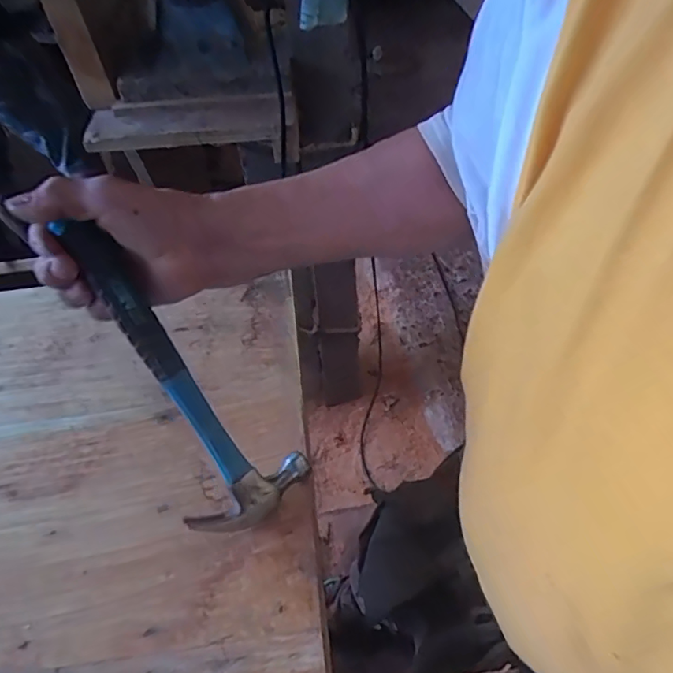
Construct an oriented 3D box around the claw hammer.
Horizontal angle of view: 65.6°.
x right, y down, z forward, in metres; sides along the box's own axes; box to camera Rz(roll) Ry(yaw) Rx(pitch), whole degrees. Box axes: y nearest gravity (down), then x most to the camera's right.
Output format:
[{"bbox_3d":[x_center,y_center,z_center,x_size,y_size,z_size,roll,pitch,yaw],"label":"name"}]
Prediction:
[{"bbox_3d":[-0.119,0.032,0.392,0.090,0.254,0.024,-37,16,-24],"label":"claw hammer"}]

